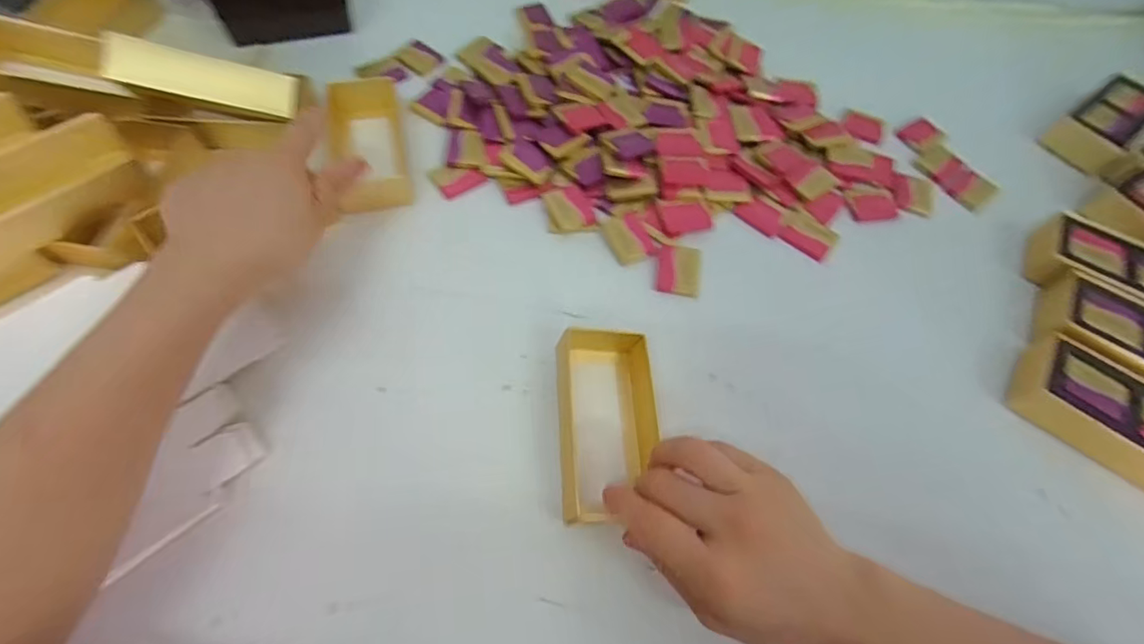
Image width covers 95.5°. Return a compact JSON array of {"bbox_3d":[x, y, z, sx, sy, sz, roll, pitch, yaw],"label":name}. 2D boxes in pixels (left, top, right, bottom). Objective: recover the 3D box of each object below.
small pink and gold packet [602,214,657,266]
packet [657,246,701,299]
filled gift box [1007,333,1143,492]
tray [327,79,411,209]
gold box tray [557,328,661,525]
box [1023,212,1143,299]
[{"bbox_3d":[0.045,-0.067,0.404,0.033,0.004,0.042,-22,67,-14],"label":"small pink and gold packet"},{"bbox_3d":[0.081,-0.040,0.395,0.032,0.005,0.039,5,63,-1],"label":"packet"},{"bbox_3d":[0.362,0.064,0.349,0.114,0.029,0.061,39,67,14],"label":"filled gift box"},{"bbox_3d":[-0.165,-0.143,0.423,0.058,0.022,0.122,-13,71,-10],"label":"tray"},{"bbox_3d":[0.022,0.063,0.328,0.058,0.032,0.112,-2,64,-5],"label":"gold box tray"},{"bbox_3d":[0.424,-0.038,0.404,0.112,0.032,0.061,31,66,11],"label":"box"}]

